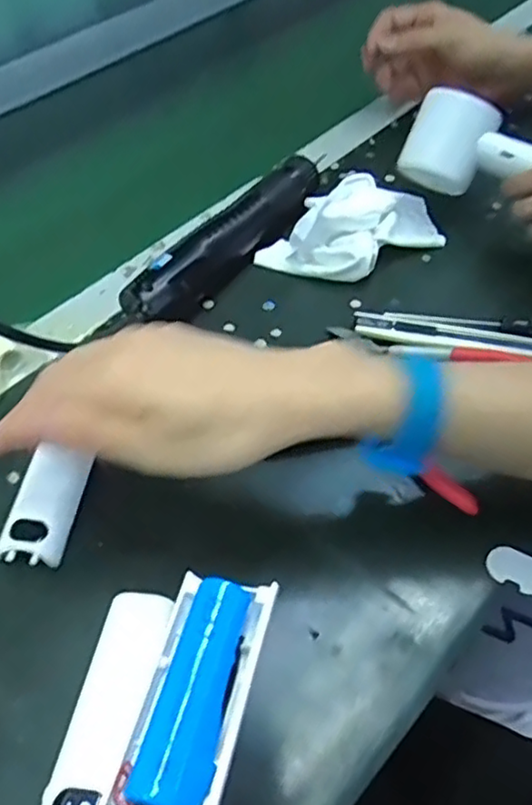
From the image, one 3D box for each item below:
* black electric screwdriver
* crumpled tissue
[{"bbox_3d":[-0.024,-0.114,0.481,0.035,0.043,0.196,28,58,24],"label":"black electric screwdriver"},{"bbox_3d":[0.065,-0.131,0.487,0.143,0.053,0.083,-27,54,-17],"label":"crumpled tissue"}]

